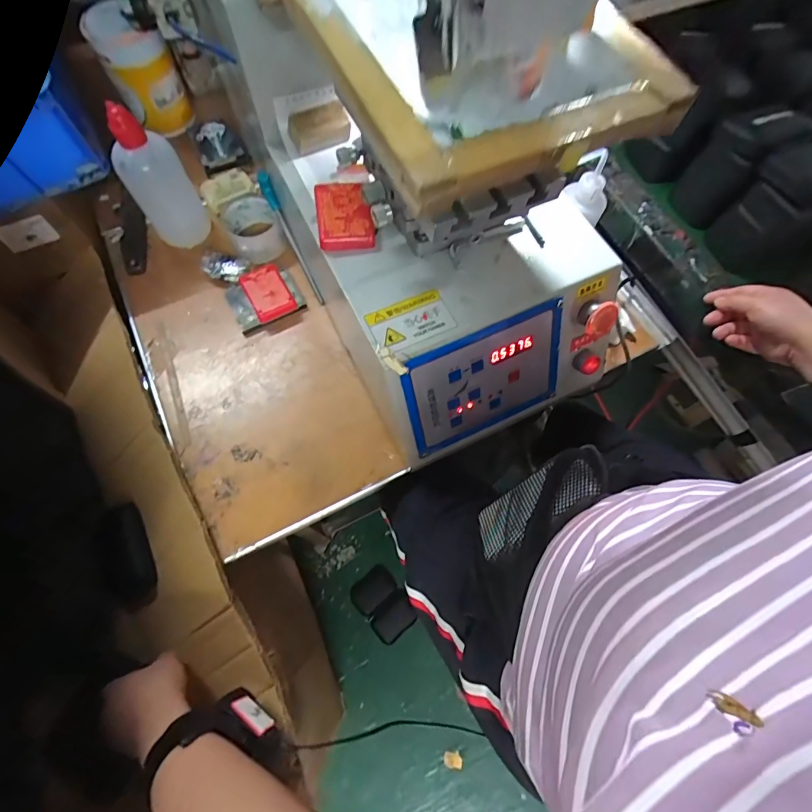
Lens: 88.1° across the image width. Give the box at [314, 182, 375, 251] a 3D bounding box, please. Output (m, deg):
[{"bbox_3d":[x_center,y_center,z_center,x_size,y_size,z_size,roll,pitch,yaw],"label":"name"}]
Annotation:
[{"bbox_3d":[-0.064,-0.198,0.437,0.055,0.022,0.080,-7,69,-4],"label":"box"}]

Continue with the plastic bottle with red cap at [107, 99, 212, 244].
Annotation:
[{"bbox_3d":[-0.336,-0.302,0.572,0.058,0.174,0.074,26,71,8],"label":"plastic bottle with red cap"}]

